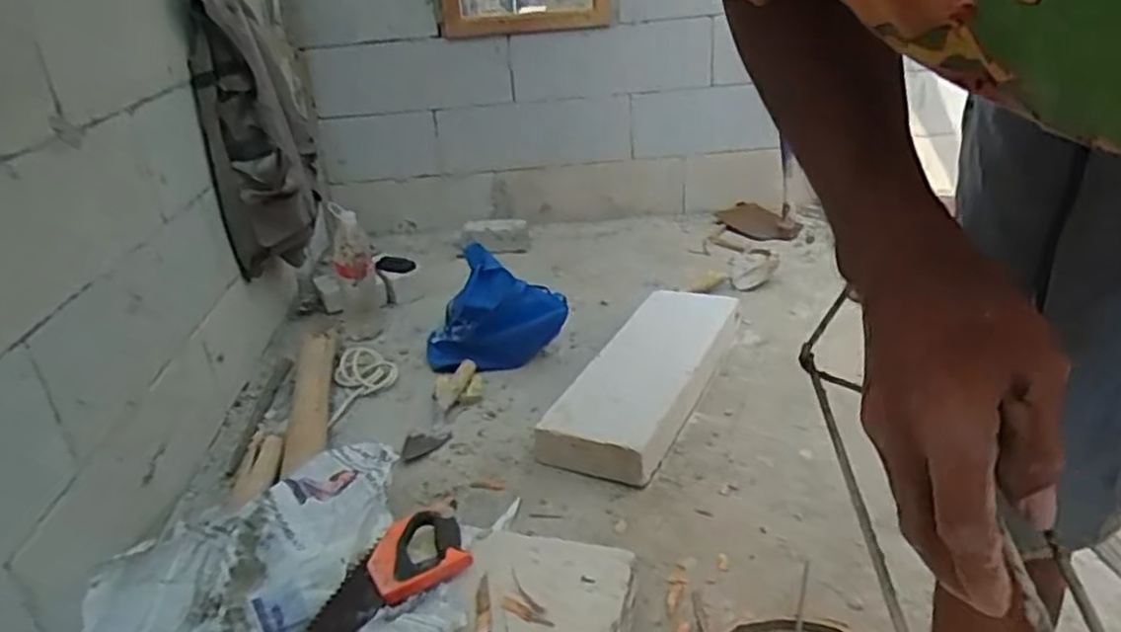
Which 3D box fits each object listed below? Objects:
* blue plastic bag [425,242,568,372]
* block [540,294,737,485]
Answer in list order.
[{"bbox_3d":[-0.171,0.003,1.623,0.261,0.179,0.269,-22,31,-31],"label":"blue plastic bag"},{"bbox_3d":[0.167,0.119,1.432,0.199,0.096,0.600,10,30,27],"label":"block"}]

